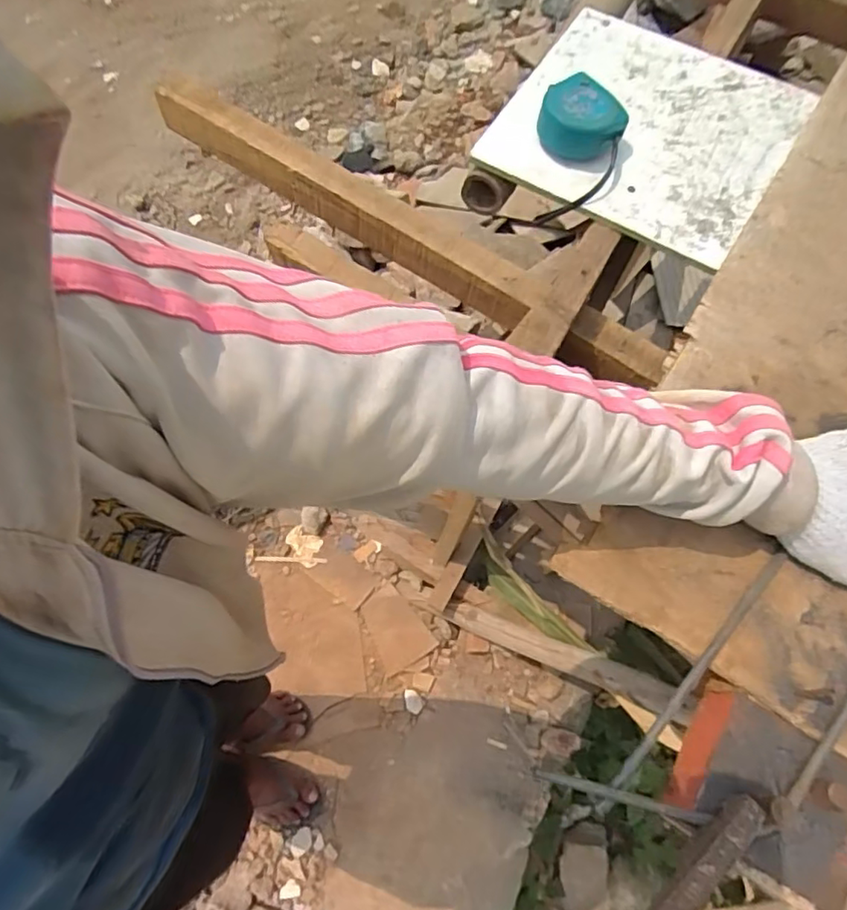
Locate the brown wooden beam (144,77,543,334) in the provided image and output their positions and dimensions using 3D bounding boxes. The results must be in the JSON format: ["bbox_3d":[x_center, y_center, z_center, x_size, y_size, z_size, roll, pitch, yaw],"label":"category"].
[{"bbox_3d":[-0.092,-0.288,0.651,0.502,0.068,0.051,32,71,12],"label":"brown wooden beam"}]

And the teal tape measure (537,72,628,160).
[{"bbox_3d":[0.160,-0.340,0.585,0.085,0.038,0.079,16,68,6],"label":"teal tape measure"}]

